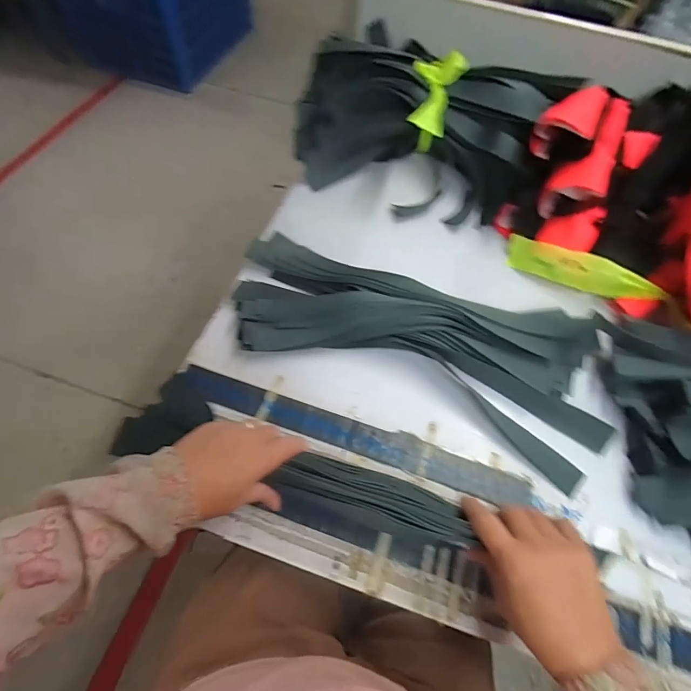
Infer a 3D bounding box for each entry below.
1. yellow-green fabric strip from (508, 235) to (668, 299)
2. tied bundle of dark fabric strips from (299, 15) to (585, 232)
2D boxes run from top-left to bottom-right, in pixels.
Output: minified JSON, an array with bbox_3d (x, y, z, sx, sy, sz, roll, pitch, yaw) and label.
[{"bbox_3d":[0.358,-0.111,0.619,0.224,0.060,0.041,31,62,13],"label":"yellow-green fabric strip"},{"bbox_3d":[0.136,-0.398,0.722,0.449,0.140,0.314,16,59,5],"label":"tied bundle of dark fabric strips"}]

